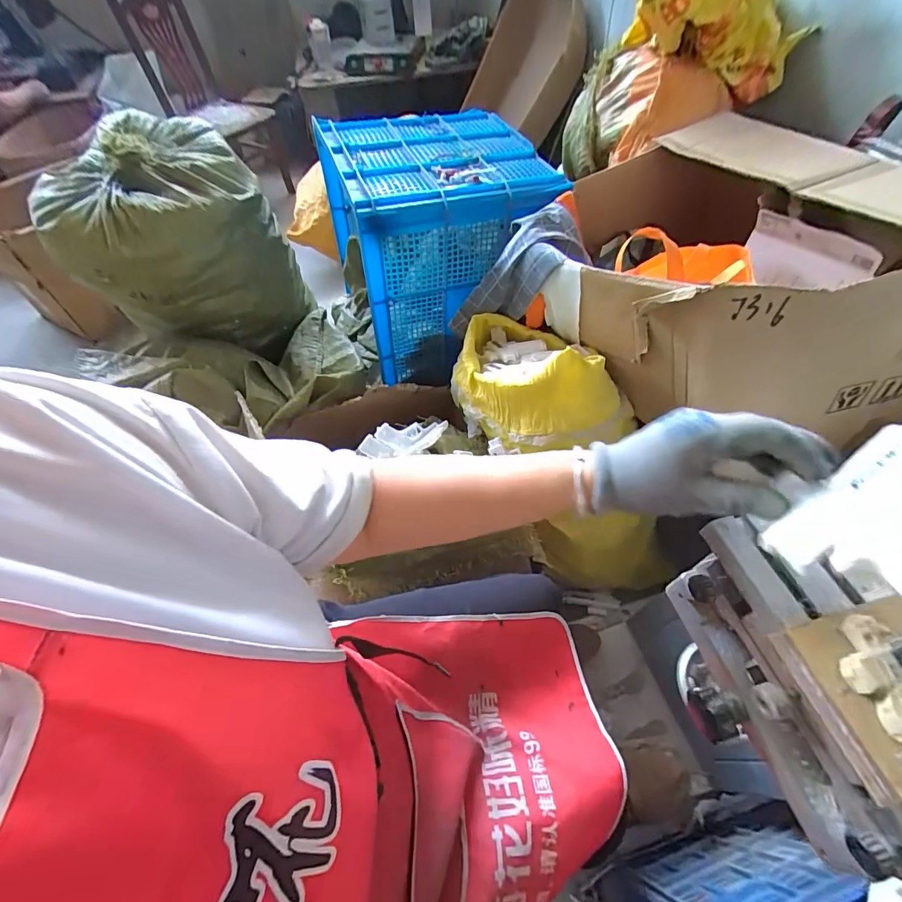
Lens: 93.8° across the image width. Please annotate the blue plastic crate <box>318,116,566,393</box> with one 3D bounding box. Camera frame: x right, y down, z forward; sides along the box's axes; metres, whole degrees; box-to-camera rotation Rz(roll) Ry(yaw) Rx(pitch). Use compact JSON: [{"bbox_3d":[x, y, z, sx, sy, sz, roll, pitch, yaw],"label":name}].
[{"bbox_3d":[-0.045,-0.582,1.189,0.488,0.459,0.570,-16,55,-10],"label":"blue plastic crate"}]

